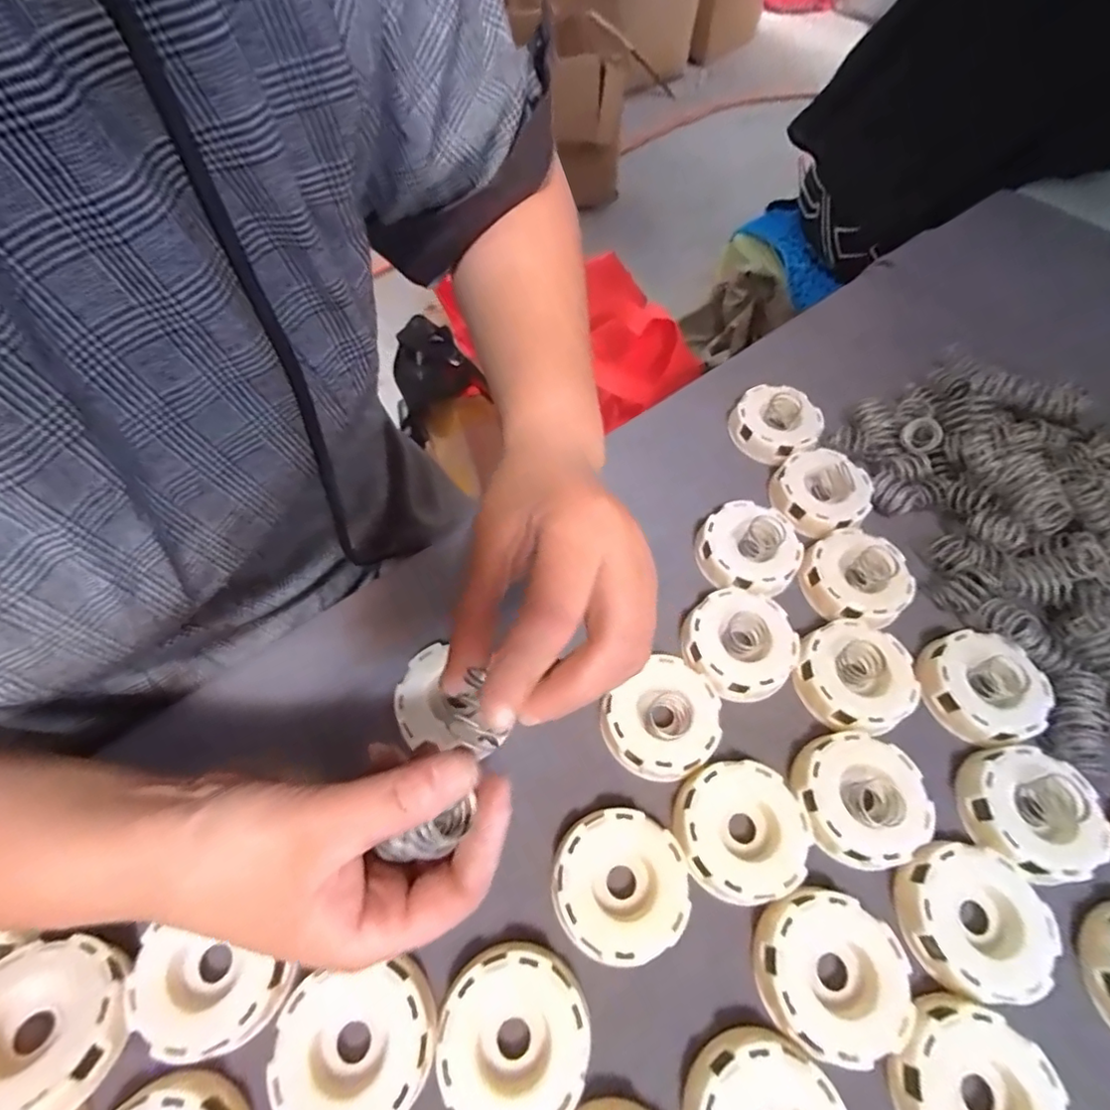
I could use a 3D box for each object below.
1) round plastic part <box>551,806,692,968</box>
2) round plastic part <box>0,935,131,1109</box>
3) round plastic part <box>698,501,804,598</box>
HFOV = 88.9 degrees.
[{"bbox_3d":[0.031,0.163,0.282,0.063,0.022,0.063,2,59,-3],"label":"round plastic part"},{"bbox_3d":[-0.216,0.197,0.231,0.067,0.021,0.065,2,59,-3],"label":"round plastic part"},{"bbox_3d":[0.128,-0.003,0.374,0.065,0.017,0.065,2,59,-3],"label":"round plastic part"}]

